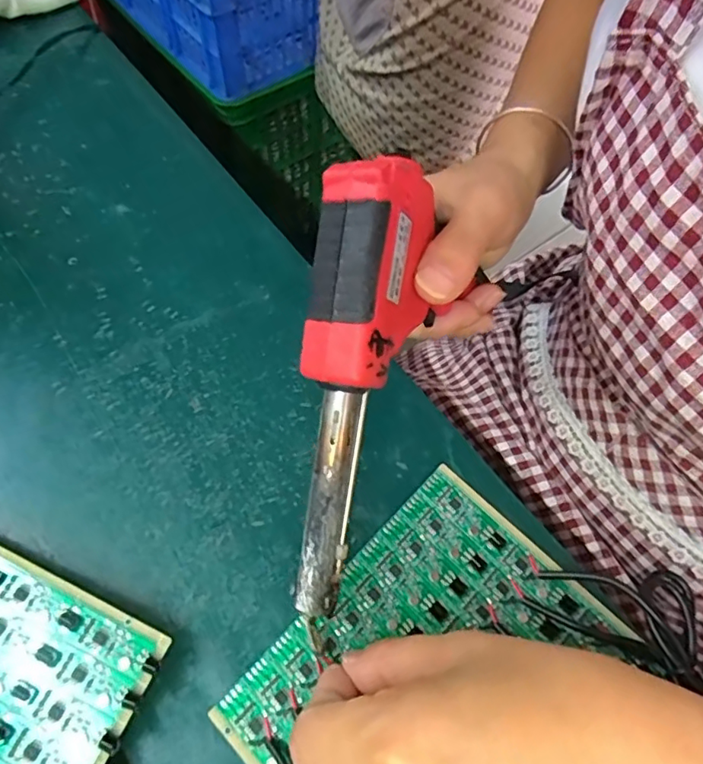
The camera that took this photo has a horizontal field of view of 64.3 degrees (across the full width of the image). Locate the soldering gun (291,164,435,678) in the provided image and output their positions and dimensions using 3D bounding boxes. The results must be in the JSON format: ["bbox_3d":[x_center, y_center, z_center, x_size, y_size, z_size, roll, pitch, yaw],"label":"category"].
[{"bbox_3d":[0.000,0.007,0.214,0.040,0.034,0.173,9,93,3],"label":"soldering gun"}]

